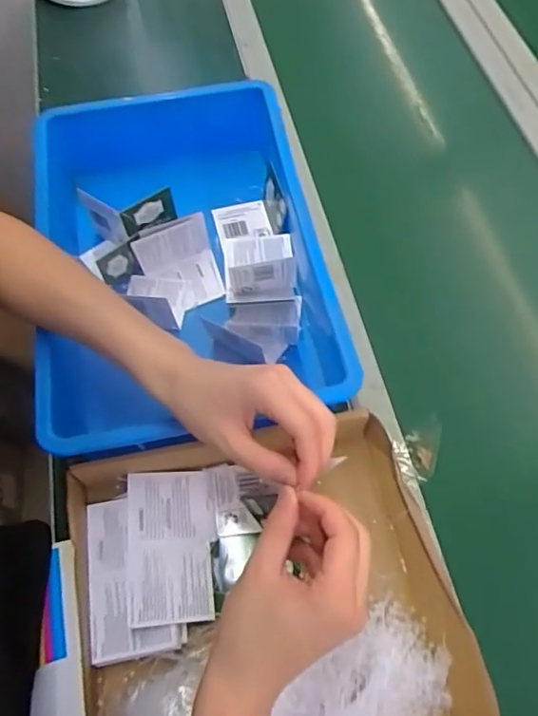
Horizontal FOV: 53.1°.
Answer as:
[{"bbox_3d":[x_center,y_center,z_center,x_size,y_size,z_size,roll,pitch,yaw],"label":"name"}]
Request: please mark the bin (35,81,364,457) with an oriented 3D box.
[{"bbox_3d":[-0.094,-0.080,0.586,0.294,0.145,0.382,-12,64,-6],"label":"bin"}]

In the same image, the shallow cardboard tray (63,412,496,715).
[{"bbox_3d":[-0.009,0.214,0.429,0.306,0.069,0.321,-14,63,-9],"label":"shallow cardboard tray"}]

